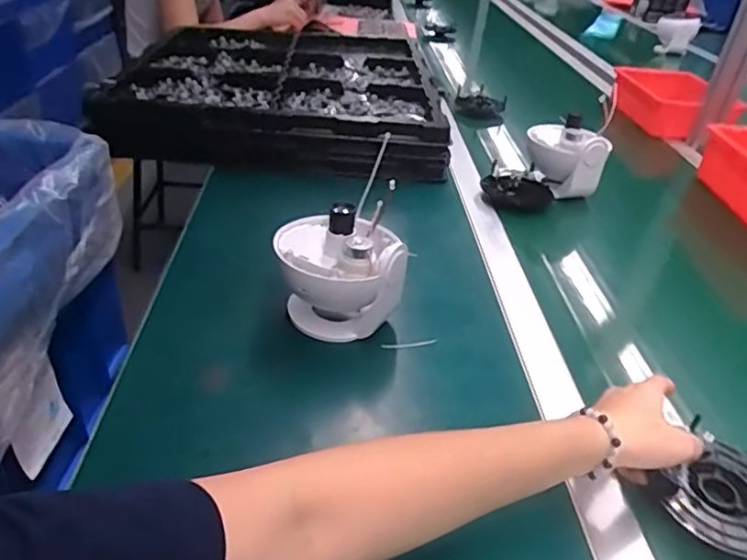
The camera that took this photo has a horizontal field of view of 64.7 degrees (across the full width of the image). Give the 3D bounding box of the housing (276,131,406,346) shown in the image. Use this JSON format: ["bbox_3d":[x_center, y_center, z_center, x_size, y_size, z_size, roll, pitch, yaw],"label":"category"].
[{"bbox_3d":[-0.033,-0.012,0.555,0.107,0.113,0.109,-1,34,-9],"label":"housing"}]

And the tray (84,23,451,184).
[{"bbox_3d":[-0.162,-0.329,1.033,0.510,0.101,0.563,1,34,-10],"label":"tray"}]

